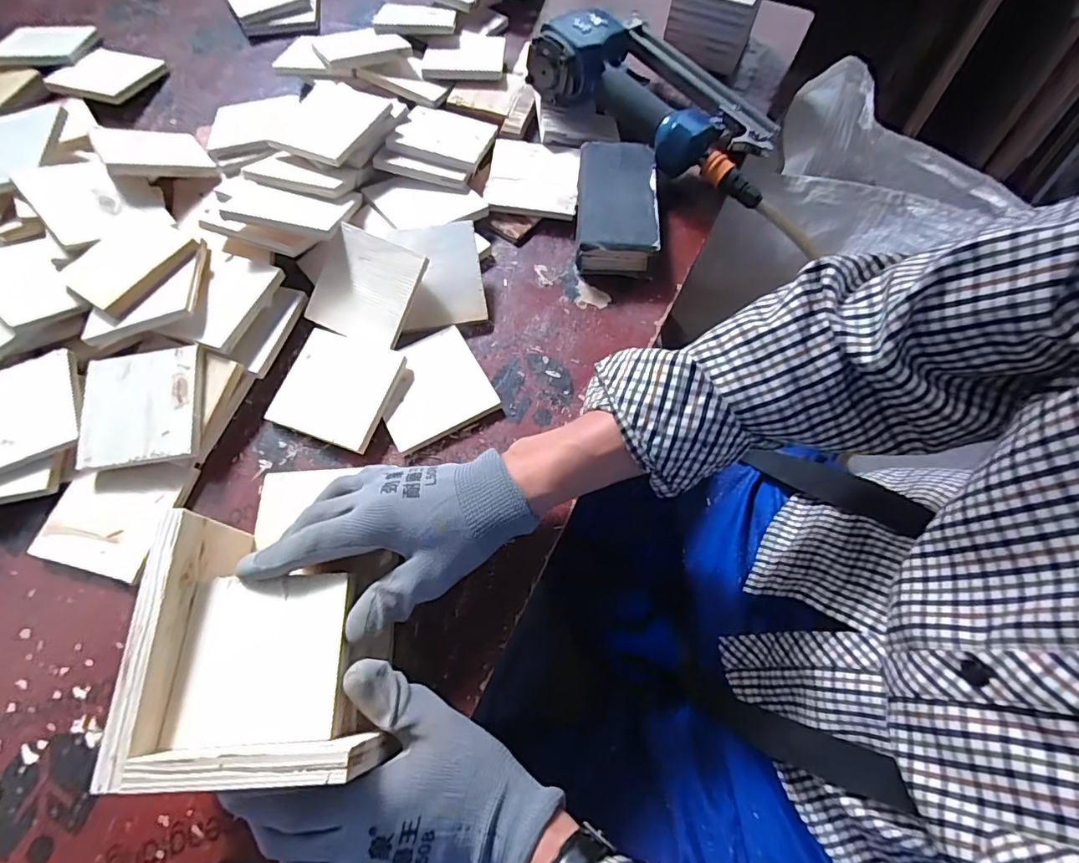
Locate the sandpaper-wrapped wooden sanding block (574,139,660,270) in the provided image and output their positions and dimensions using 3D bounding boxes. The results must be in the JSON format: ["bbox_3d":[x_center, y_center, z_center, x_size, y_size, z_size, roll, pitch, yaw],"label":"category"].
[{"bbox_3d":[0.075,-0.217,0.506,0.078,0.037,0.143,2,66,2],"label":"sandpaper-wrapped wooden sanding block"}]

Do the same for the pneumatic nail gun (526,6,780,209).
[{"bbox_3d":[0.136,-0.352,0.522,0.259,0.070,0.151,32,71,14],"label":"pneumatic nail gun"}]

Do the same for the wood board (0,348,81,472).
[{"bbox_3d":[-0.412,-0.014,0.407,0.087,0.010,0.086,-23,69,-9],"label":"wood board"}]

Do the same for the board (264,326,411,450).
[{"bbox_3d":[-0.169,-0.036,0.434,0.090,0.013,0.091,18,69,7],"label":"board"}]

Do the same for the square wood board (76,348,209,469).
[{"bbox_3d":[-0.311,-0.019,0.405,0.094,0.007,0.090,-8,75,2],"label":"square wood board"}]

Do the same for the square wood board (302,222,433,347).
[{"bbox_3d":[-0.152,-0.126,0.452,0.089,0.005,0.088,24,94,10],"label":"square wood board"}]

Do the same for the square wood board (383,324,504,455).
[{"bbox_3d":[-0.092,-0.037,0.438,0.090,0.006,0.088,-28,75,-12],"label":"square wood board"}]

